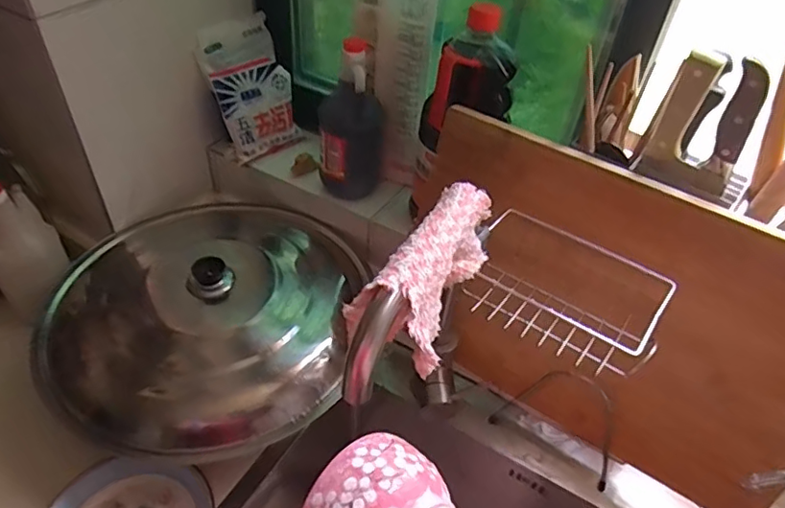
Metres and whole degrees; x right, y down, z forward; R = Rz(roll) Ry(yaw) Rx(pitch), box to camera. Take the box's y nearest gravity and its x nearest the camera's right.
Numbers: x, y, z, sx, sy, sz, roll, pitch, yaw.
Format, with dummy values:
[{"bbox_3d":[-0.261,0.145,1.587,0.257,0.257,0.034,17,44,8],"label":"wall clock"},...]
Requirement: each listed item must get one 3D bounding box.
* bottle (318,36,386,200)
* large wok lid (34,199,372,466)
[{"bbox_3d":[-0.052,-0.181,0.759,0.086,0.204,0.075,4,45,-1],"label":"bottle"},{"bbox_3d":[-0.236,0.070,0.722,0.363,0.130,0.370,3,45,-3],"label":"large wok lid"}]

